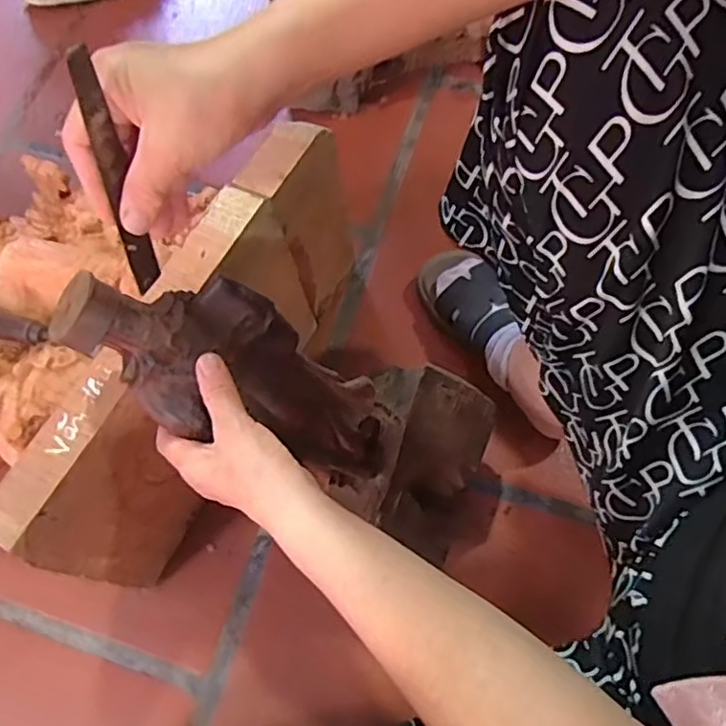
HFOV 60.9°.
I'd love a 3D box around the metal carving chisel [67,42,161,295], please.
[{"bbox_3d":[-0.130,-0.094,0.326,0.008,0.140,0.019,30,56,22],"label":"metal carving chisel"}]

